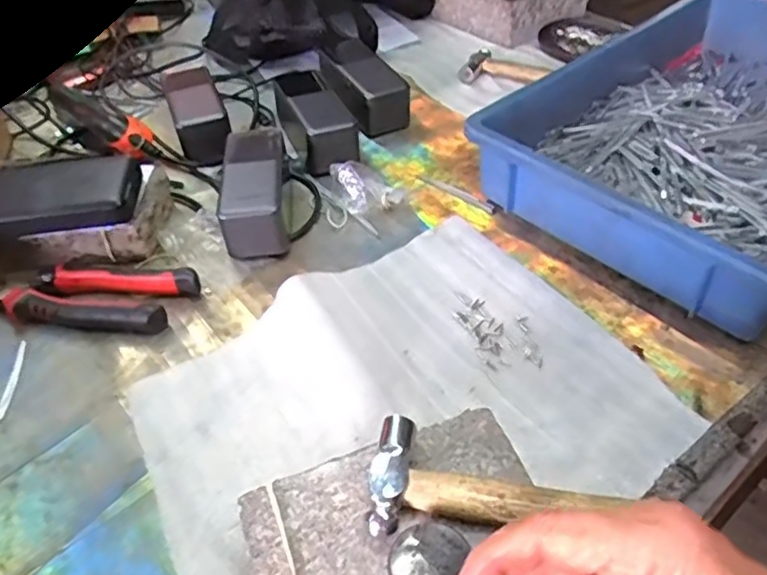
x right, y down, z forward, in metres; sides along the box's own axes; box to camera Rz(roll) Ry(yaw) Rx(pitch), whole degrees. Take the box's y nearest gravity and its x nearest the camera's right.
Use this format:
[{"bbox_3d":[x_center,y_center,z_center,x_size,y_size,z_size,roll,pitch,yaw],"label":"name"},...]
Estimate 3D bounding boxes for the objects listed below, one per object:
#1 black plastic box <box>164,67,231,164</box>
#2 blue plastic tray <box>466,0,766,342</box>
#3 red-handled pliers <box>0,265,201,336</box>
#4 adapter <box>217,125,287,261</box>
[{"bbox_3d":[-0.201,-0.188,0.703,0.053,0.048,0.131,-17,46,-13],"label":"black plastic box"},{"bbox_3d":[0.322,-0.153,0.609,0.446,0.080,0.296,-34,52,-27],"label":"blue plastic tray"},{"bbox_3d":[-0.259,0.002,0.534,0.211,0.021,0.068,4,45,8],"label":"red-handled pliers"},{"bbox_3d":[-0.116,-0.087,0.591,0.052,0.054,0.129,-6,45,-2],"label":"adapter"}]

